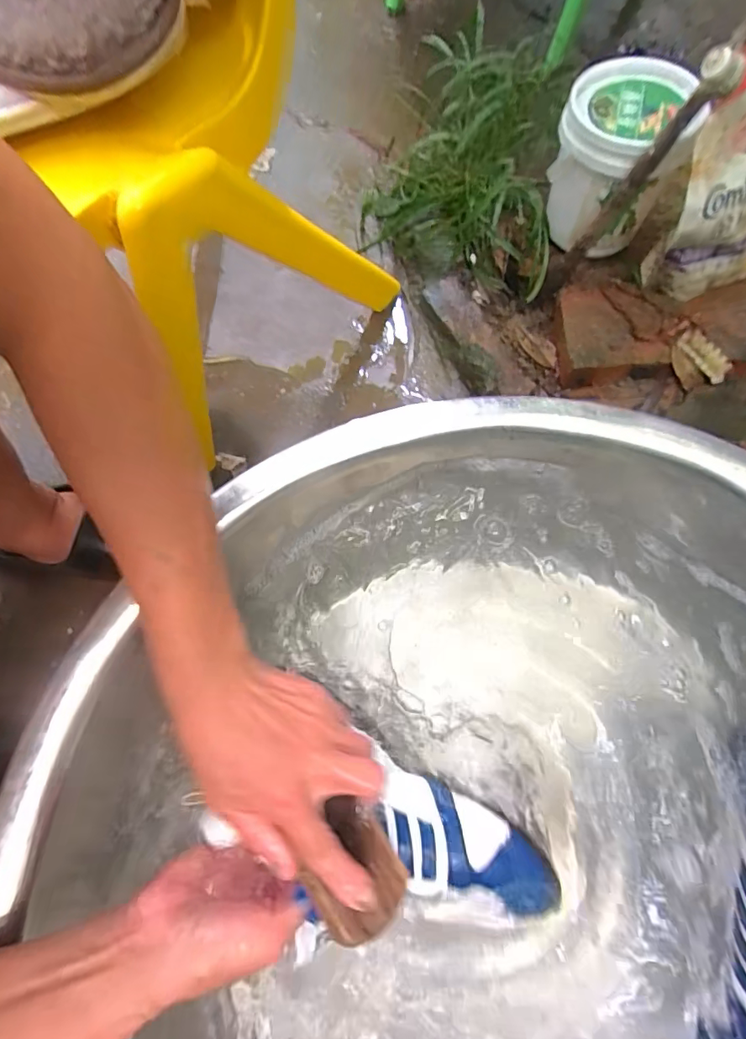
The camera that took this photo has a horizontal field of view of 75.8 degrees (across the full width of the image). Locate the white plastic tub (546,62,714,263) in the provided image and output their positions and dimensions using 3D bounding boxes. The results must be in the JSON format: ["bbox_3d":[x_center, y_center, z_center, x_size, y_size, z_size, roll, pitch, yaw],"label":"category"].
[{"bbox_3d":[0.246,-0.368,0.503,0.115,0.136,0.126,-1,71,2],"label":"white plastic tub"}]

